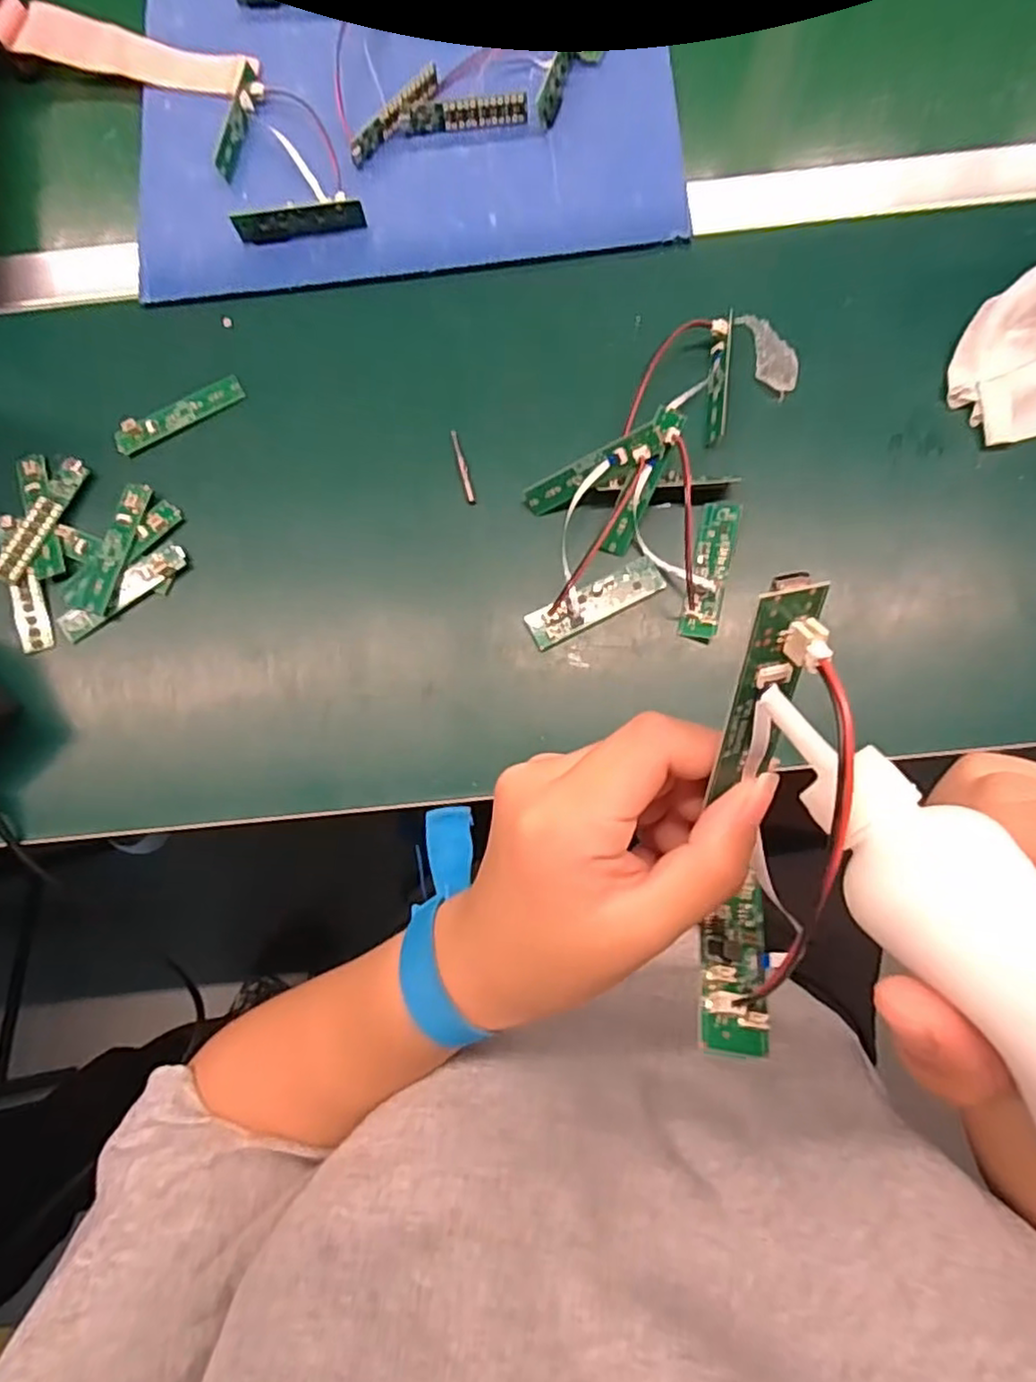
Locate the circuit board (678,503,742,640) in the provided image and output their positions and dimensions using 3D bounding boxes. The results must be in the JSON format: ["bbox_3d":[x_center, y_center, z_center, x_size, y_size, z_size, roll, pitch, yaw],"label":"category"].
[{"bbox_3d":[0.113,-0.072,0.391,0.021,0.006,0.082,13,82,4],"label":"circuit board"}]

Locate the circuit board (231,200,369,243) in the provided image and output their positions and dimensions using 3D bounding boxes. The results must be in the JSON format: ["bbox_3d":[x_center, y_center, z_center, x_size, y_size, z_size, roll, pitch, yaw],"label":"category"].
[{"bbox_3d":[-0.140,-0.300,0.427,0.081,0.016,0.006,-6,50,2],"label":"circuit board"}]

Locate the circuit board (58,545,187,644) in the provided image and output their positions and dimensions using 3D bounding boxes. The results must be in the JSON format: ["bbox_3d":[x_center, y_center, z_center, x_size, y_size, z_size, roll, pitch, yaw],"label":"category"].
[{"bbox_3d":[-0.239,-0.059,0.404,0.085,0.006,0.017,-36,82,-4],"label":"circuit board"}]

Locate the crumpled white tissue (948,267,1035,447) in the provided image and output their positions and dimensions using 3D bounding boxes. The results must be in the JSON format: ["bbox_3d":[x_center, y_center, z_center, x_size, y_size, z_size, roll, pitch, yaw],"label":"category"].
[{"bbox_3d":[0.307,-0.197,0.393,0.091,0.041,0.086,-41,82,-4],"label":"crumpled white tissue"}]

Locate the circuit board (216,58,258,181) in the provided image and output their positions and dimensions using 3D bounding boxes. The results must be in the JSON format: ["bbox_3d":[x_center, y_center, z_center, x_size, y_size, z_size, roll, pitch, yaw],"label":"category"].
[{"bbox_3d":[-0.188,-0.382,0.447,0.013,0.013,0.084,8,82,3],"label":"circuit board"}]

